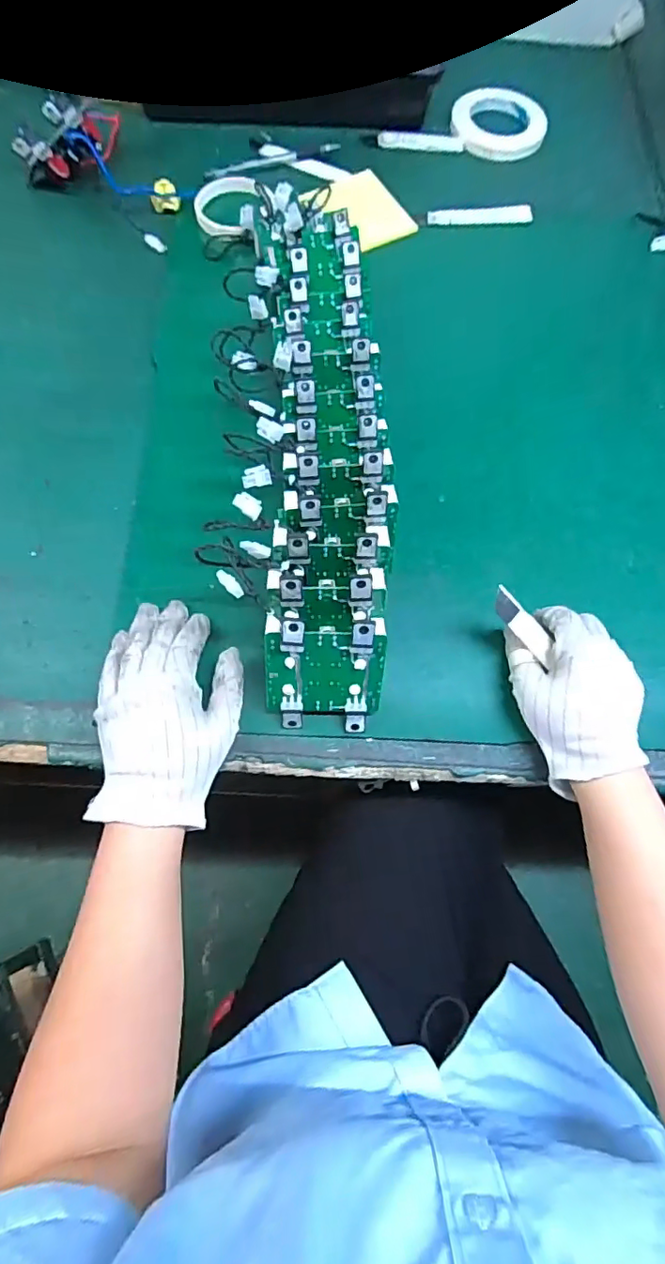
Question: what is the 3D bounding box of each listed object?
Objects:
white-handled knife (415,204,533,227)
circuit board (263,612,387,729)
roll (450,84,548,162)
[{"bbox_3d":[0.164,-0.479,0.622,0.133,0.012,0.021,-5,71,-4],"label":"white-handled knife"},{"bbox_3d":[-0.006,0.030,0.392,0.083,0.094,0.023,1,33,-2],"label":"circuit board"},{"bbox_3d":[0.210,-0.640,0.677,0.118,0.015,0.122,1,70,-2],"label":"roll"}]

